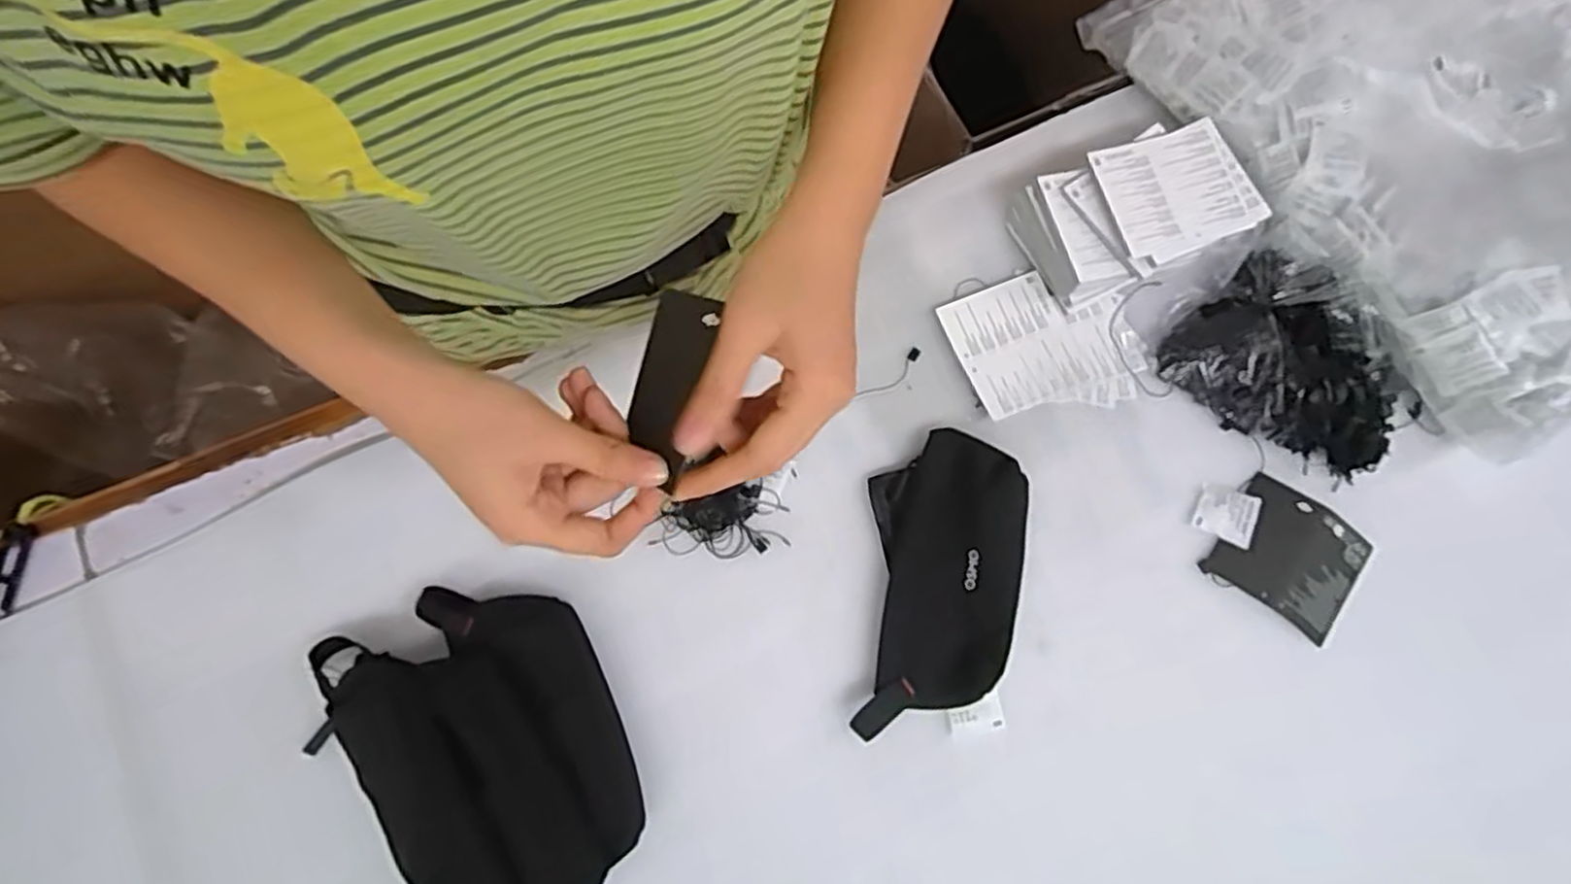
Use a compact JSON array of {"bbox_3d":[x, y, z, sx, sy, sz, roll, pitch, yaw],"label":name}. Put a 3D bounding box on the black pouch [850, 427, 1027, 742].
[{"bbox_3d":[0.105,0.096,0.520,0.102,0.047,0.211,10,75,1],"label":"black pouch"}]

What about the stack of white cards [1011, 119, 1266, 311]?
[{"bbox_3d":[0.265,-0.174,0.575,0.154,0.054,0.102,-23,77,-8],"label":"stack of white cards"}]

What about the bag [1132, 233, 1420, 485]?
[{"bbox_3d":[0.379,-0.061,0.560,0.191,0.057,0.126,42,78,9],"label":"bag"}]

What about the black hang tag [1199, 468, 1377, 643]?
[{"bbox_3d":[0.366,0.083,0.544,0.095,0.013,0.088,35,77,7],"label":"black hang tag"}]

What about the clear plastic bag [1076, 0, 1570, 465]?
[{"bbox_3d":[0.521,-0.261,0.596,0.355,0.096,0.455,-31,78,-9],"label":"clear plastic bag"}]

